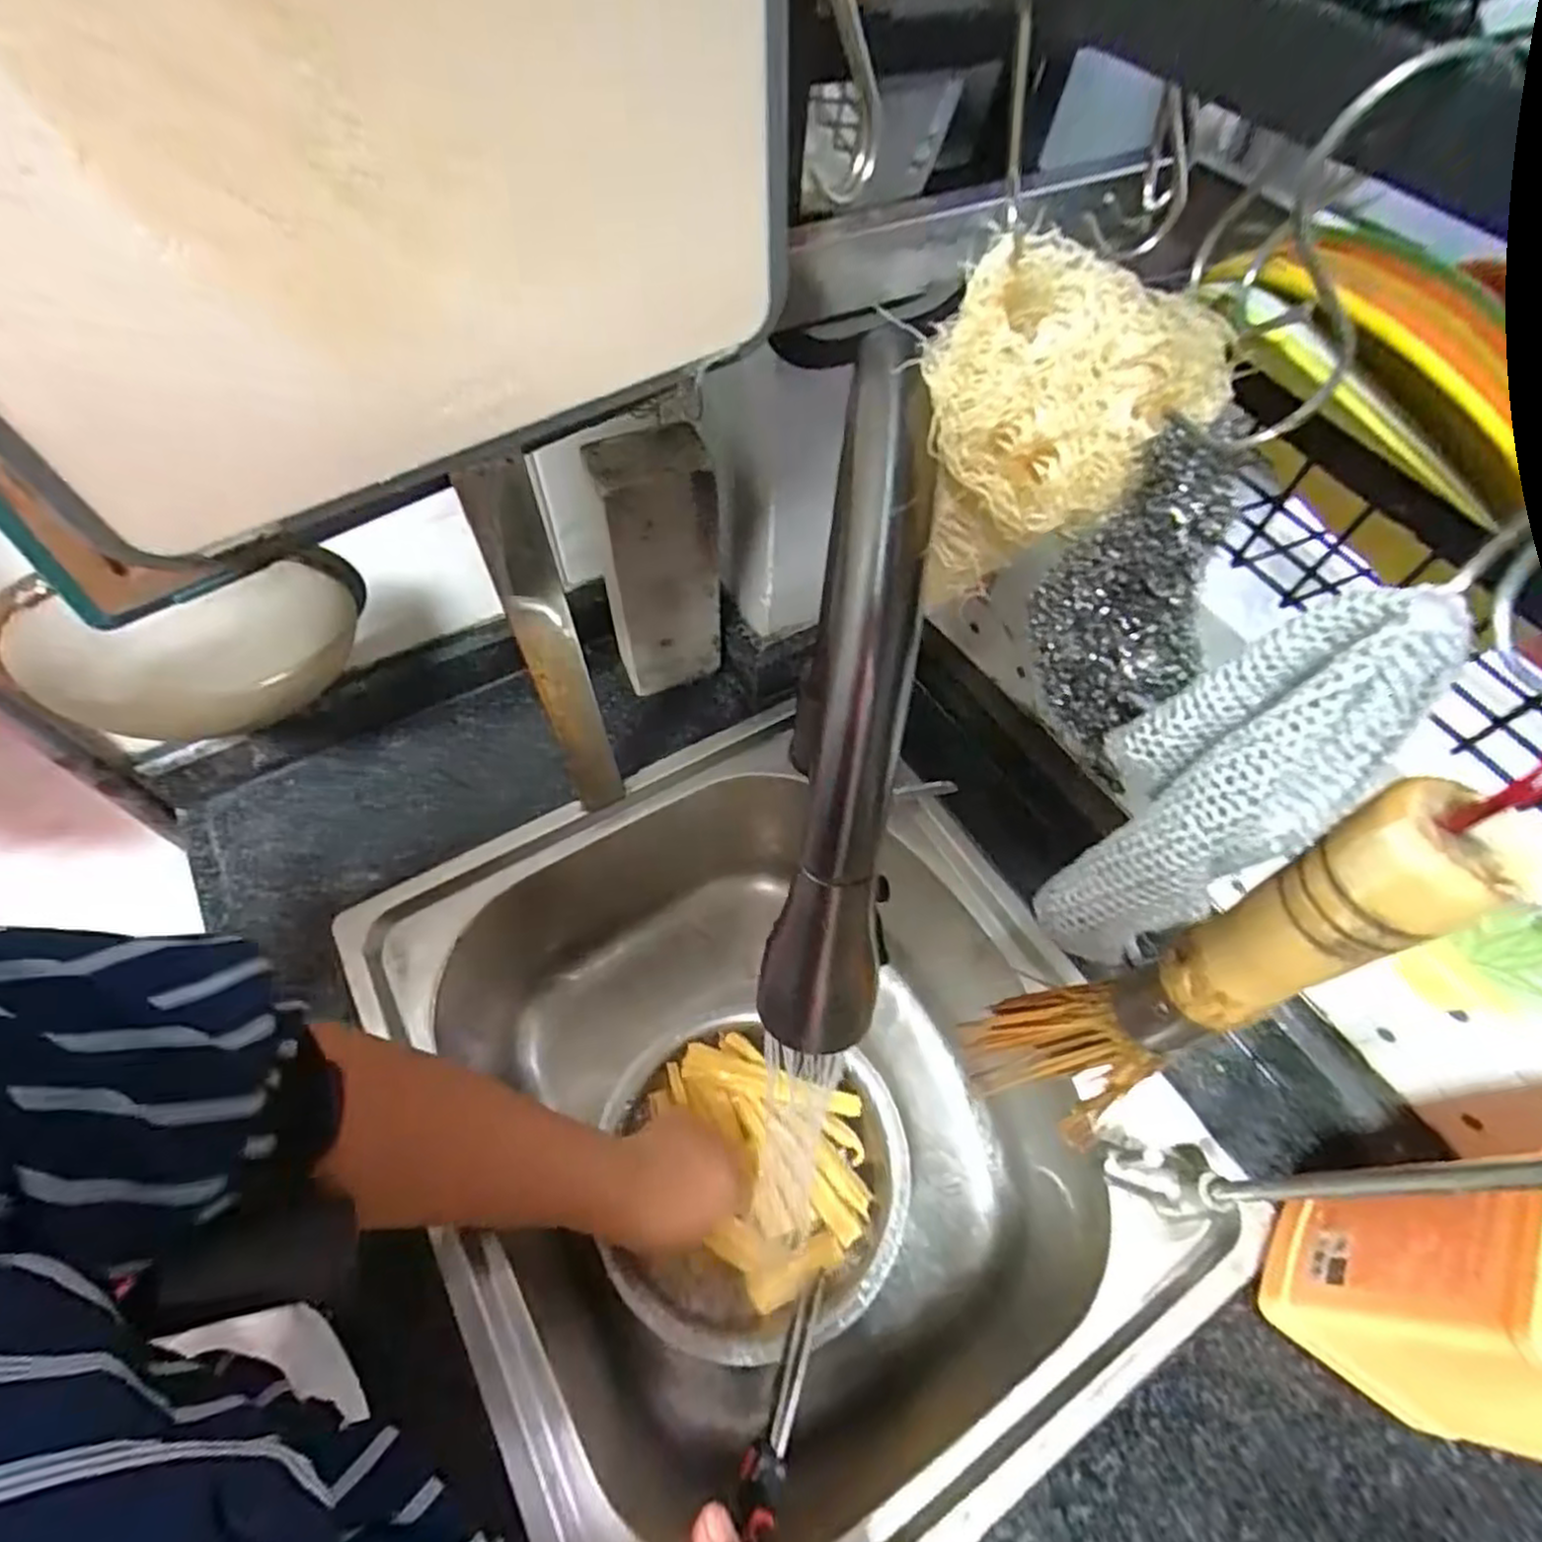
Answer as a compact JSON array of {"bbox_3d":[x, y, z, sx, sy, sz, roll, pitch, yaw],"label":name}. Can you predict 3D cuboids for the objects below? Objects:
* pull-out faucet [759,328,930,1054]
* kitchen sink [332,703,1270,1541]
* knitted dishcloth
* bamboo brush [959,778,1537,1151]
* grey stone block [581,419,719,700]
[{"bbox_3d":[0.028,-0.008,0.260,0.039,0.248,0.048,6,23,2],"label":"pull-out faucet"},{"bbox_3d":[-0.005,0.238,0.544,0.405,0.251,0.457,-25,63,-16],"label":"kitchen sink"},{"bbox_3d":[0.096,0.003,0.163,0.040,0.099,0.026,45,32,22],"label":"knitted dishcloth"},{"bbox_3d":[0.119,0.084,0.244,0.040,0.242,0.047,-2,59,-2],"label":"bamboo brush"},{"bbox_3d":[-0.075,-0.134,0.525,0.074,0.209,0.034,-10,60,-7],"label":"grey stone block"}]

